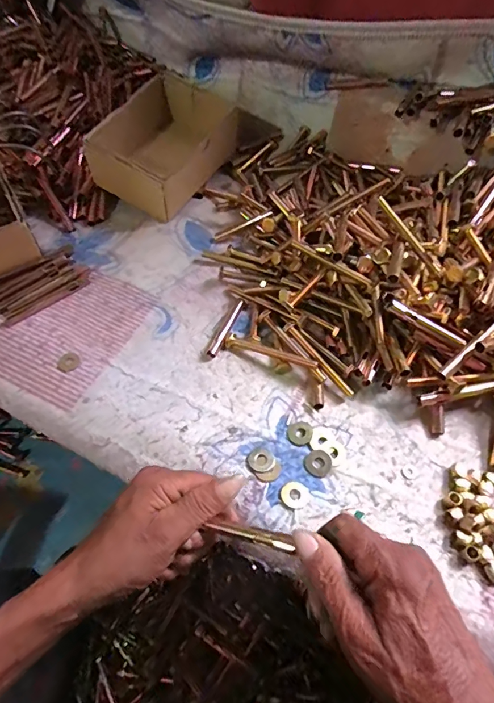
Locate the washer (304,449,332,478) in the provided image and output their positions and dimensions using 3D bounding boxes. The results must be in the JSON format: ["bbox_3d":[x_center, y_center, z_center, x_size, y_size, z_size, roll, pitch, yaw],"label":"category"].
[{"bbox_3d":[0.067,0.105,0.391,0.024,0.005,0.024,0,55,0],"label":"washer"}]

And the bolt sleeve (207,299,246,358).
[{"bbox_3d":[-0.022,-0.027,0.479,0.013,0.010,0.083,20,58,13],"label":"bolt sleeve"}]

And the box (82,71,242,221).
[{"bbox_3d":[-0.110,-0.282,0.580,0.125,0.101,0.176,29,60,18],"label":"box"}]

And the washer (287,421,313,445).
[{"bbox_3d":[0.053,0.079,0.410,0.024,0.004,0.025,6,55,4],"label":"washer"}]

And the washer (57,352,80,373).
[{"bbox_3d":[-0.192,0.012,0.450,0.020,0.005,0.023,33,61,20],"label":"washer"}]

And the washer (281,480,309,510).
[{"bbox_3d":[0.044,0.129,0.376,0.025,0.004,0.024,0,55,0],"label":"washer"}]

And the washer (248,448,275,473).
[{"bbox_3d":[0.014,0.102,0.393,0.024,0.004,0.024,0,55,0],"label":"washer"}]

